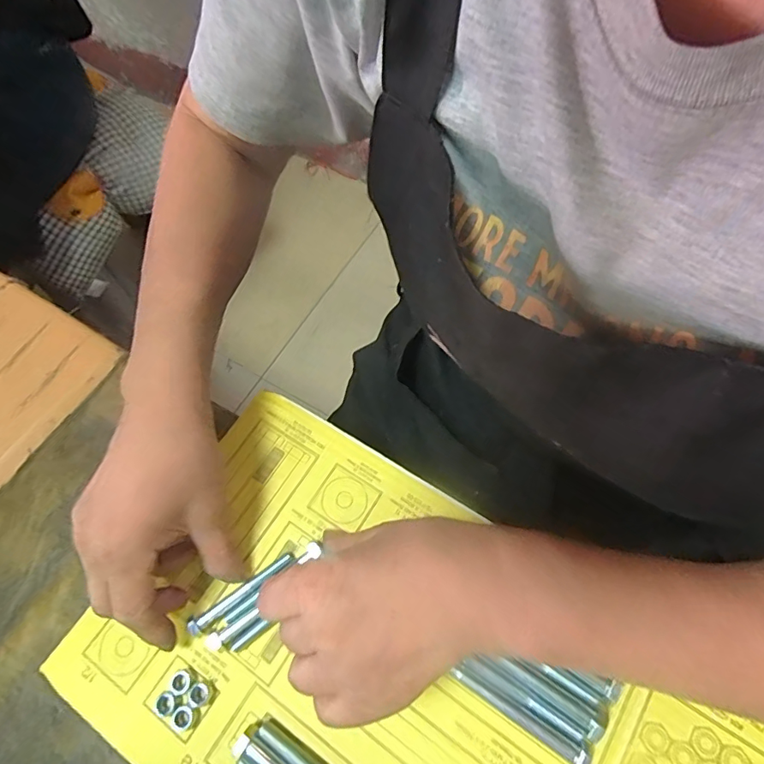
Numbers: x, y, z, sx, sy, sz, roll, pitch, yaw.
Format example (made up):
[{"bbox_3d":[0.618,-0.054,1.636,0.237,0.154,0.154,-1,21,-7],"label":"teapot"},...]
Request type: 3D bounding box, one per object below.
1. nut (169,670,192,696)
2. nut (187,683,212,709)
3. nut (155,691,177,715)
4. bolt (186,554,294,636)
[{"bbox_3d":[-0.115,0.171,0.277,0.012,0.007,0.012,-2,65,5],"label":"nut"},{"bbox_3d":[-0.103,0.177,0.274,0.012,0.006,0.012,22,69,16],"label":"nut"},{"bbox_3d":[-0.121,0.180,0.273,0.013,0.006,0.010,26,70,17],"label":"nut"},{"bbox_3d":[-0.085,0.126,0.294,0.068,0.007,0.009,-34,66,-19],"label":"bolt"}]

